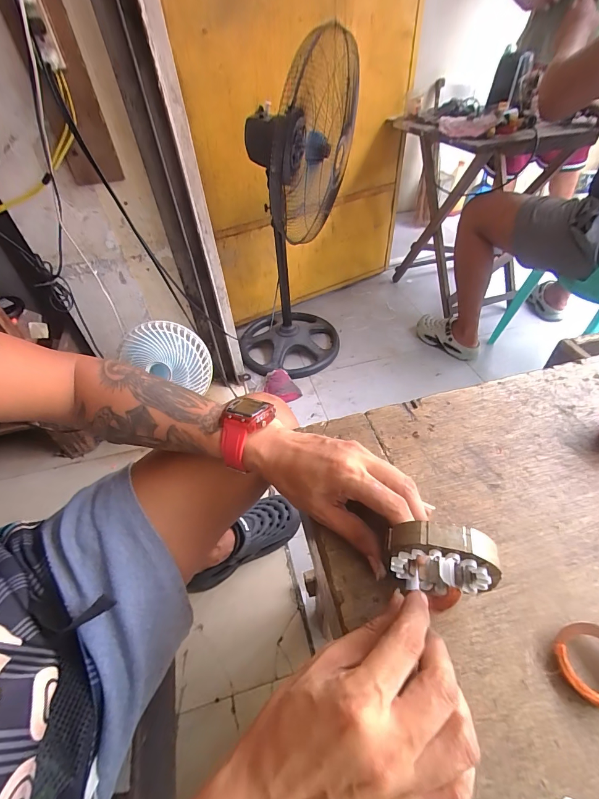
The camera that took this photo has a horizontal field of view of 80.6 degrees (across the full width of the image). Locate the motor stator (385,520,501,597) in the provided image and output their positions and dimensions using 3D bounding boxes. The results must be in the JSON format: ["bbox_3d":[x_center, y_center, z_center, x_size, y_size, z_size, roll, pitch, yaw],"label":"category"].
[{"bbox_3d":[0.095,0.110,0.242,0.068,0.065,0.022,6,48,11],"label":"motor stator"}]

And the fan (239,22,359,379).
[{"bbox_3d":[-0.046,-0.527,1.168,0.412,0.909,0.534,-10,47,-4],"label":"fan"}]

